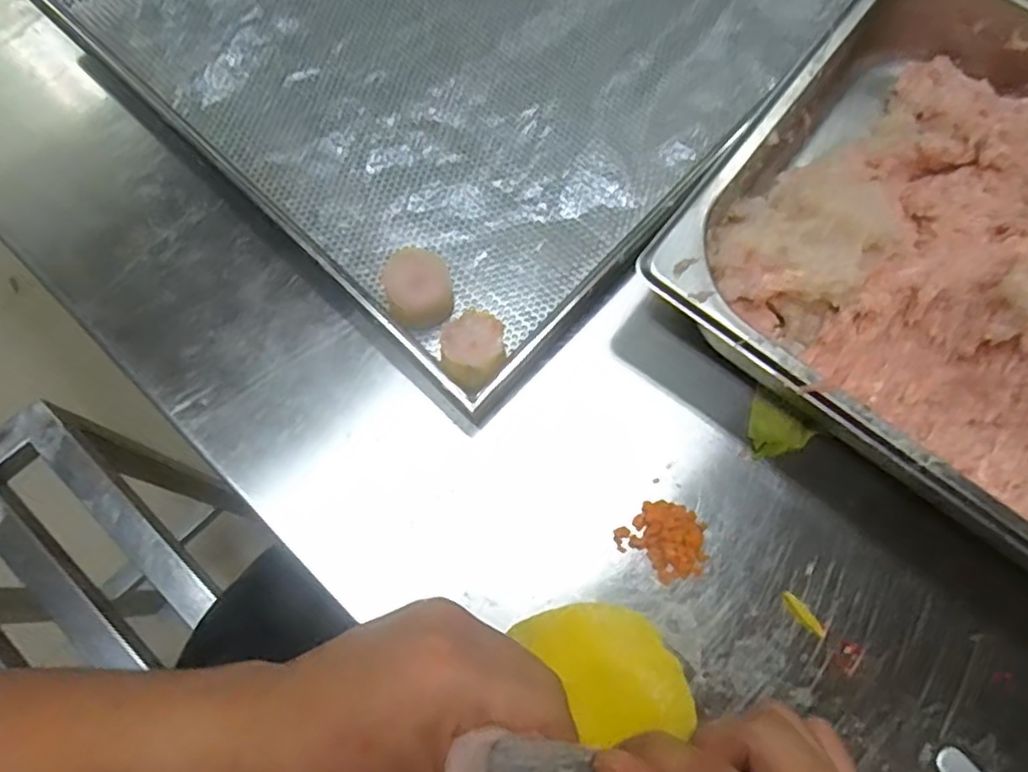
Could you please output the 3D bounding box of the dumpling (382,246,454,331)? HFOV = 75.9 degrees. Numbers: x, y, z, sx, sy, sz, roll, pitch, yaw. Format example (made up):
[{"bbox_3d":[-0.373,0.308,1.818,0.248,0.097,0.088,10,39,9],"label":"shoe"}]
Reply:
[{"bbox_3d":[-0.056,-0.056,0.393,0.038,0.035,0.040,0,74,-1],"label":"dumpling"}]

